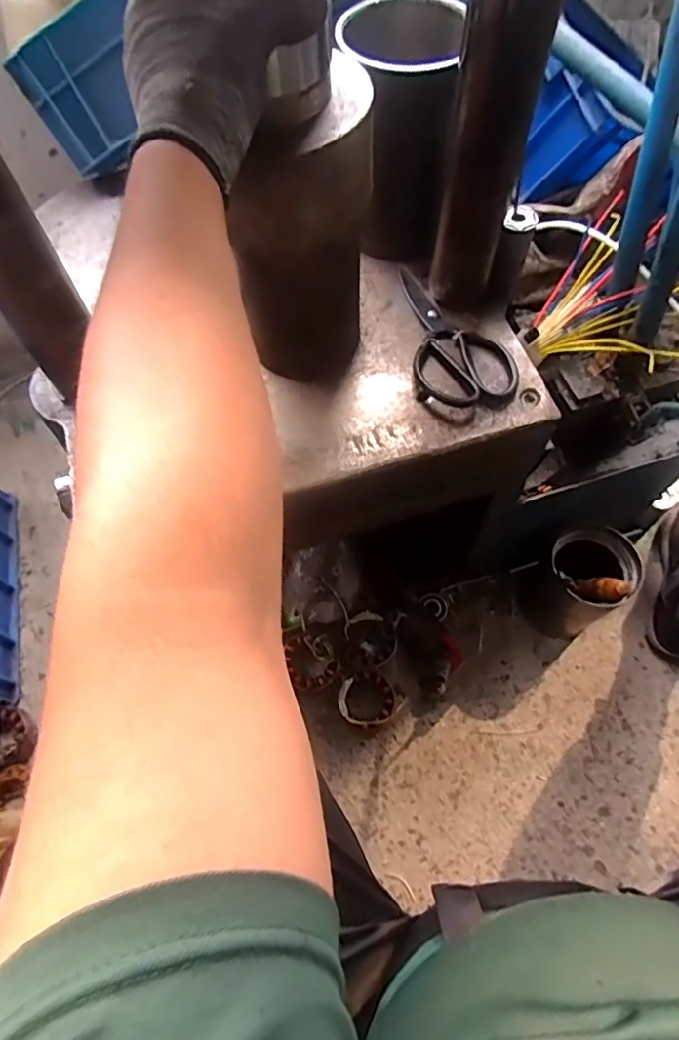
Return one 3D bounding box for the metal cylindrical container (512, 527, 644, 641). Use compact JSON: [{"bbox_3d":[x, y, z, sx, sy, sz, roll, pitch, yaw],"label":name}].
[{"bbox_3d":[0.346,0.090,0.822,0.114,0.170,0.126,-32,67,-13],"label":"metal cylindrical container"}]

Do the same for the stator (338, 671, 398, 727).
[{"bbox_3d":[0.042,0.268,0.827,0.086,0.047,0.075,-14,64,-5],"label":"stator"}]

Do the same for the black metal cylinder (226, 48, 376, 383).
[{"bbox_3d":[-0.024,-0.231,0.475,0.101,0.222,0.113,3,64,3],"label":"black metal cylinder"}]

